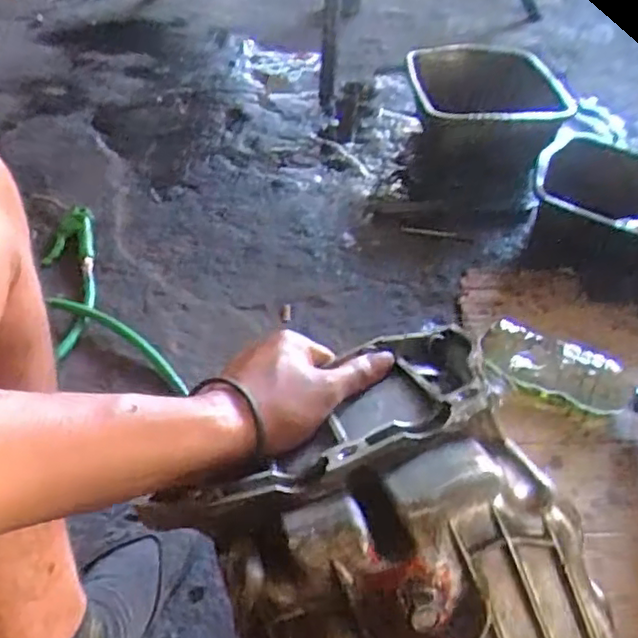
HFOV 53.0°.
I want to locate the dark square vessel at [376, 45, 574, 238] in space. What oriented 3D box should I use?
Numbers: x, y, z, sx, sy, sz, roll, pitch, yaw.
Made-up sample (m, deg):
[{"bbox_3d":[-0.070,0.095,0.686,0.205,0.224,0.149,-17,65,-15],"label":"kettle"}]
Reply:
[{"bbox_3d":[0.296,-0.355,1.200,0.275,0.129,0.508,9,45,10],"label":"dark square vessel"}]

